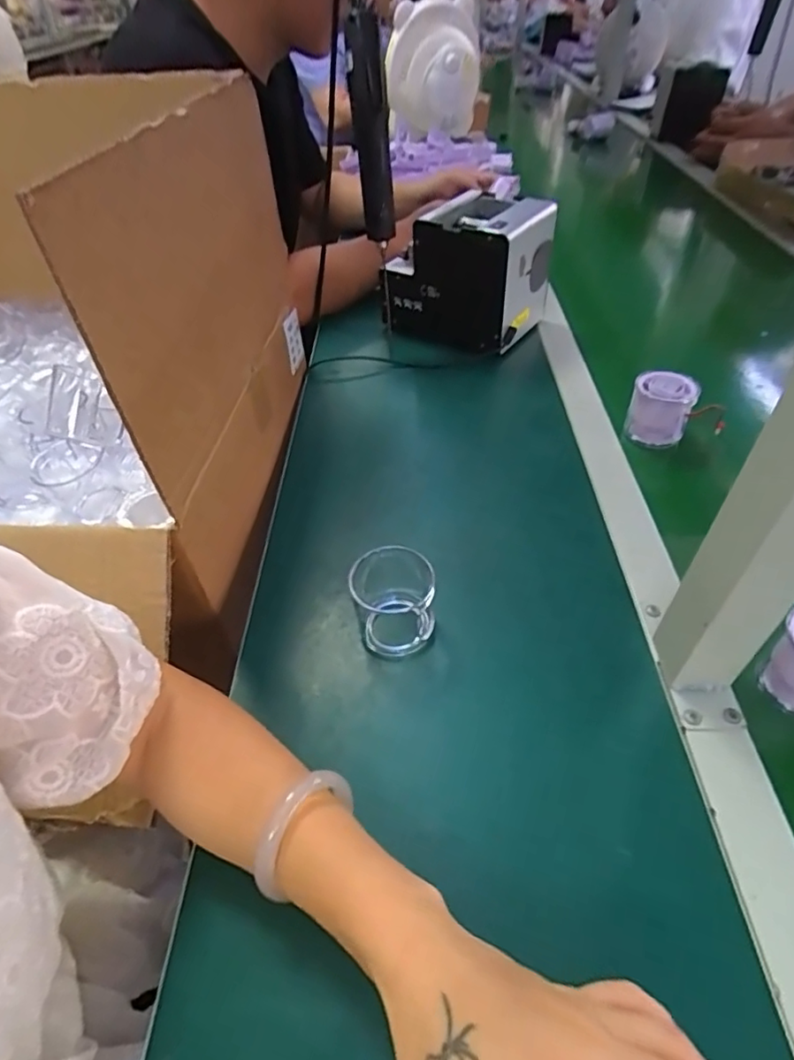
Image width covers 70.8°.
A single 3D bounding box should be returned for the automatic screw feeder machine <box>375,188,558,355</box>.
[{"bbox_3d":[0.084,-0.317,0.693,0.175,0.150,0.122,28,54,27],"label":"automatic screw feeder machine"}]

